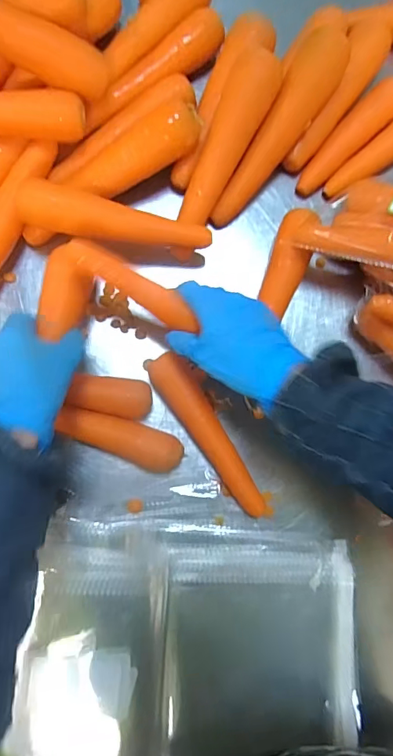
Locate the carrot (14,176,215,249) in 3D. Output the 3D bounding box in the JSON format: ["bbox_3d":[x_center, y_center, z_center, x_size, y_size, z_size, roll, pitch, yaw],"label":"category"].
[{"bbox_3d":[-0.077,-0.148,0.442,0.176,0.041,0.044,13,85,-2],"label":"carrot"}]

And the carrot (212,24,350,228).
[{"bbox_3d":[0.083,-0.249,0.470,0.044,0.048,0.205,33,92,1],"label":"carrot"}]

